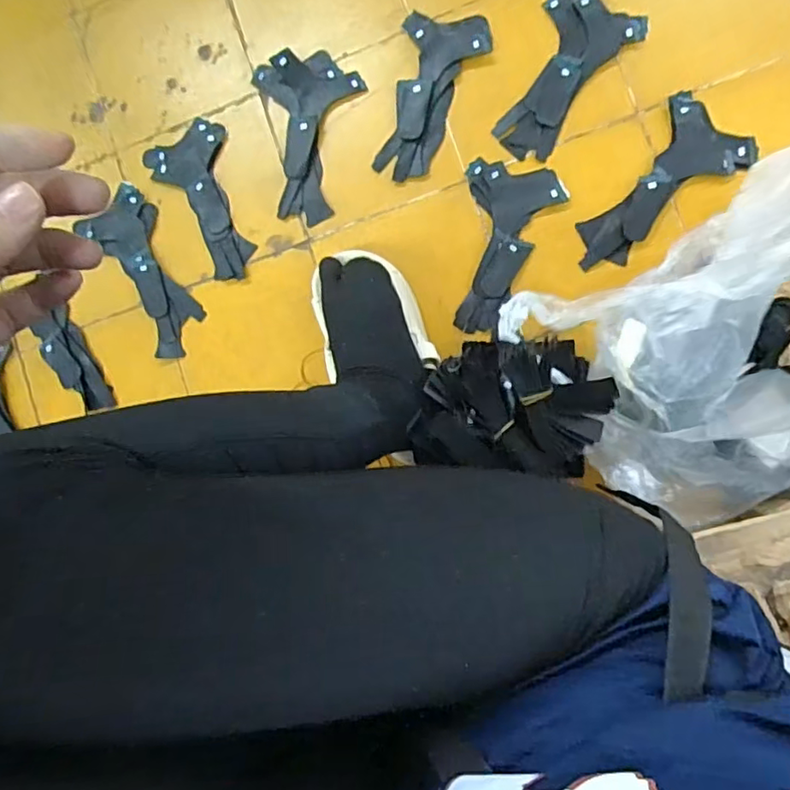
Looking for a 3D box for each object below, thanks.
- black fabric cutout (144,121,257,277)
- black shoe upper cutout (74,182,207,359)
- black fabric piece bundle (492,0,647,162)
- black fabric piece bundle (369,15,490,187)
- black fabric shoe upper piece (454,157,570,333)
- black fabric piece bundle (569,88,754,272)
[{"bbox_3d":[-0.215,-0.233,0.700,0.094,0.010,0.189,-31,84,7],"label":"black fabric cutout"},{"bbox_3d":[-0.295,-0.148,0.706,0.083,0.022,0.207,-34,83,7],"label":"black shoe upper cutout"},{"bbox_3d":[0.178,-0.361,0.661,0.103,0.007,0.190,40,95,8],"label":"black fabric piece bundle"},{"bbox_3d":[0.042,-0.341,0.678,0.096,0.012,0.192,14,91,10],"label":"black fabric piece bundle"},{"bbox_3d":[0.127,-0.165,0.653,0.105,0.015,0.186,4,89,10],"label":"black fabric shoe upper piece"},{"bbox_3d":[0.282,-0.216,0.637,0.099,0.009,0.205,41,95,8],"label":"black fabric piece bundle"}]

